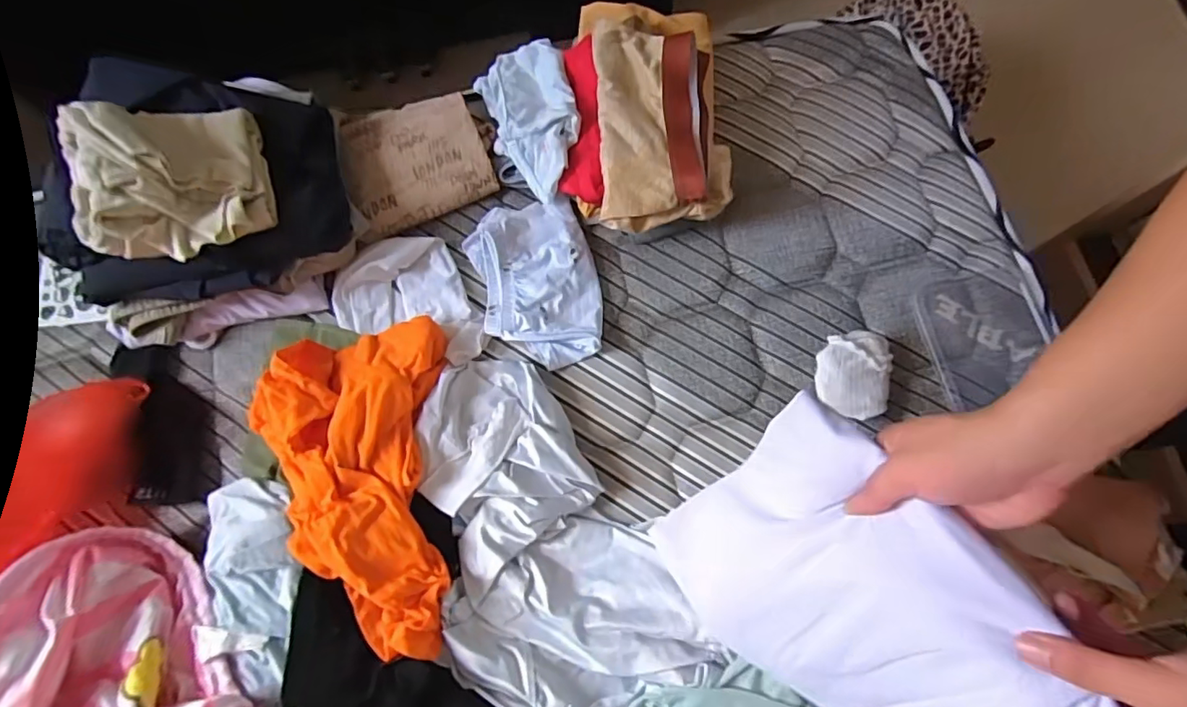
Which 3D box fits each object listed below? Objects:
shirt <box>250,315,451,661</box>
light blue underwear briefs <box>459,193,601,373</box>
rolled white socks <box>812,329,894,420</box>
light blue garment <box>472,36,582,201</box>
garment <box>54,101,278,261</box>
[{"bbox_3d":[-0.236,0.117,0.519,0.180,0.046,0.313,-7,74,2],"label":"shirt"},{"bbox_3d":[-0.062,-0.078,0.605,0.126,0.031,0.187,-17,74,-1],"label":"light blue underwear briefs"},{"bbox_3d":[0.261,0.021,0.558,0.074,0.043,0.086,11,75,7],"label":"rolled white socks"},{"bbox_3d":[-0.069,-0.269,0.623,0.102,0.043,0.194,-17,74,-1],"label":"light blue garment"},{"bbox_3d":[-0.404,-0.168,0.517,0.155,0.085,0.141,-17,74,-1],"label":"garment"}]

